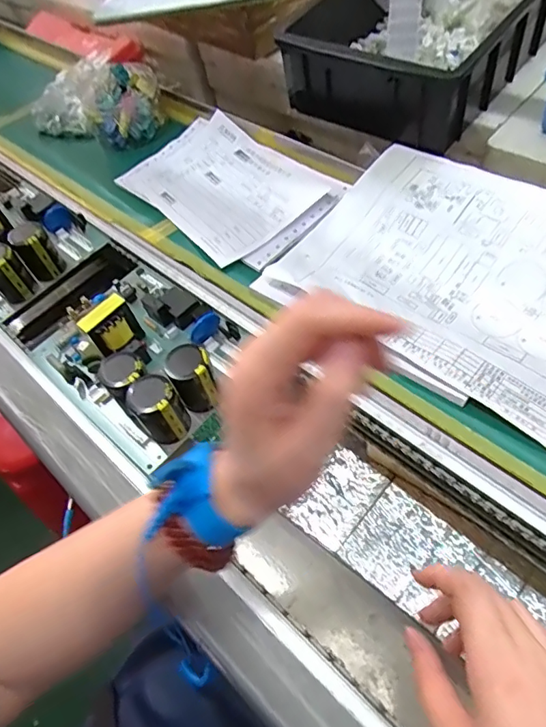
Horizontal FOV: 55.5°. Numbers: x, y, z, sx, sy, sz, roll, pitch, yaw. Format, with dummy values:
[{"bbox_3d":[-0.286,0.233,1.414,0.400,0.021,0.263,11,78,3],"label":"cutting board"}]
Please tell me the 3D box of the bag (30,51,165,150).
[{"bbox_3d":[-0.257,-0.370,0.722,0.265,0.076,0.111,24,60,31],"label":"bag"}]

